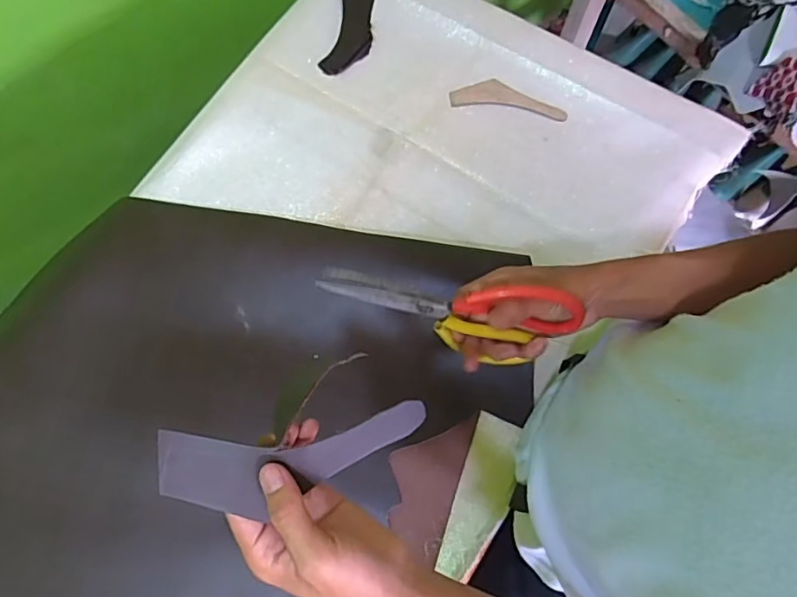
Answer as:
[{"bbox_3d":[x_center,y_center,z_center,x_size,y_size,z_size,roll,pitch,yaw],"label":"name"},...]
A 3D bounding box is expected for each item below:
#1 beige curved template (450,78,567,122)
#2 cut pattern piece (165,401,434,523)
[{"bbox_3d":[0.145,-0.263,0.731,0.149,0.006,0.043,10,81,4],"label":"beige curved template"},{"bbox_3d":[-0.059,0.095,0.327,0.151,0.005,0.051,-5,88,-9],"label":"cut pattern piece"}]

